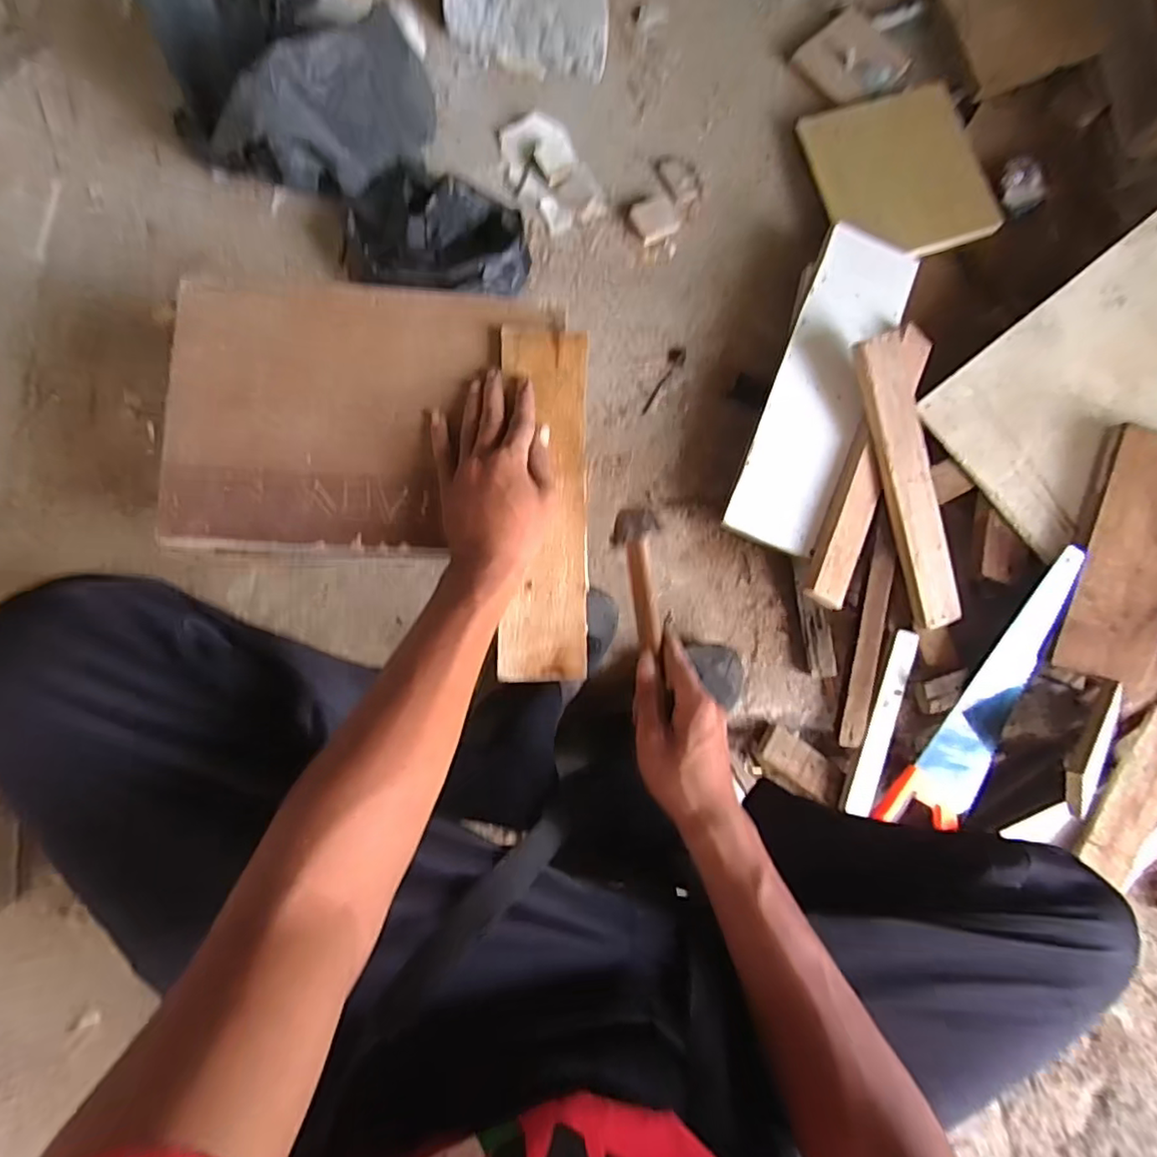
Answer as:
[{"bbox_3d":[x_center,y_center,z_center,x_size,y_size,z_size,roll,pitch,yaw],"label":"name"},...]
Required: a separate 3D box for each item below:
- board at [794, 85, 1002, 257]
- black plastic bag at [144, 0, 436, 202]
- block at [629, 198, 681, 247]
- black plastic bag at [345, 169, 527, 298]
[{"bbox_3d":[0.422,-0.533,0.809,0.193,0.011,0.233,-16,84,9],"label":"board"},{"bbox_3d":[-0.290,-0.531,0.620,0.220,0.201,0.209,30,81,-2],"label":"black plastic bag"},{"bbox_3d":[0.101,-0.459,0.782,0.059,0.016,0.048,-29,89,-7],"label":"block"},{"bbox_3d":[-0.166,-0.400,0.724,0.211,0.061,0.134,5,85,-6],"label":"black plastic bag"}]

